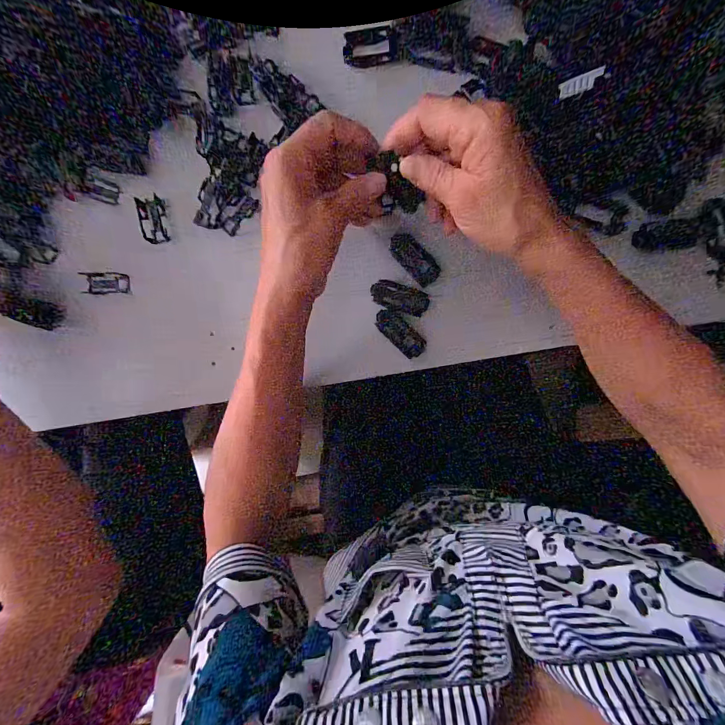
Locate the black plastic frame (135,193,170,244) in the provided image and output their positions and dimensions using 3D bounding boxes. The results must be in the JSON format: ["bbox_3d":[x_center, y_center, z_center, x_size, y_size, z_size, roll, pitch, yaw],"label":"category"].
[{"bbox_3d":[-0.192,-0.130,0.318,0.019,0.016,0.041,-5,93,0],"label":"black plastic frame"}]

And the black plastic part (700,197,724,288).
[{"bbox_3d":[0.302,-0.102,0.290,0.033,0.008,0.068,-16,93,1],"label":"black plastic part"}]

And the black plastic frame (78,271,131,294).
[{"bbox_3d":[-0.242,-0.075,0.329,0.047,0.007,0.020,0,93,0],"label":"black plastic frame"}]

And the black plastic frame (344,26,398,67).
[{"bbox_3d":[0.006,-0.267,0.295,0.045,0.006,0.025,-5,93,0],"label":"black plastic frame"}]

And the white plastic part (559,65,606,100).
[{"bbox_3d":[0.164,-0.209,0.261,0.006,0.030,0.011,-6,96,-41],"label":"white plastic part"}]

